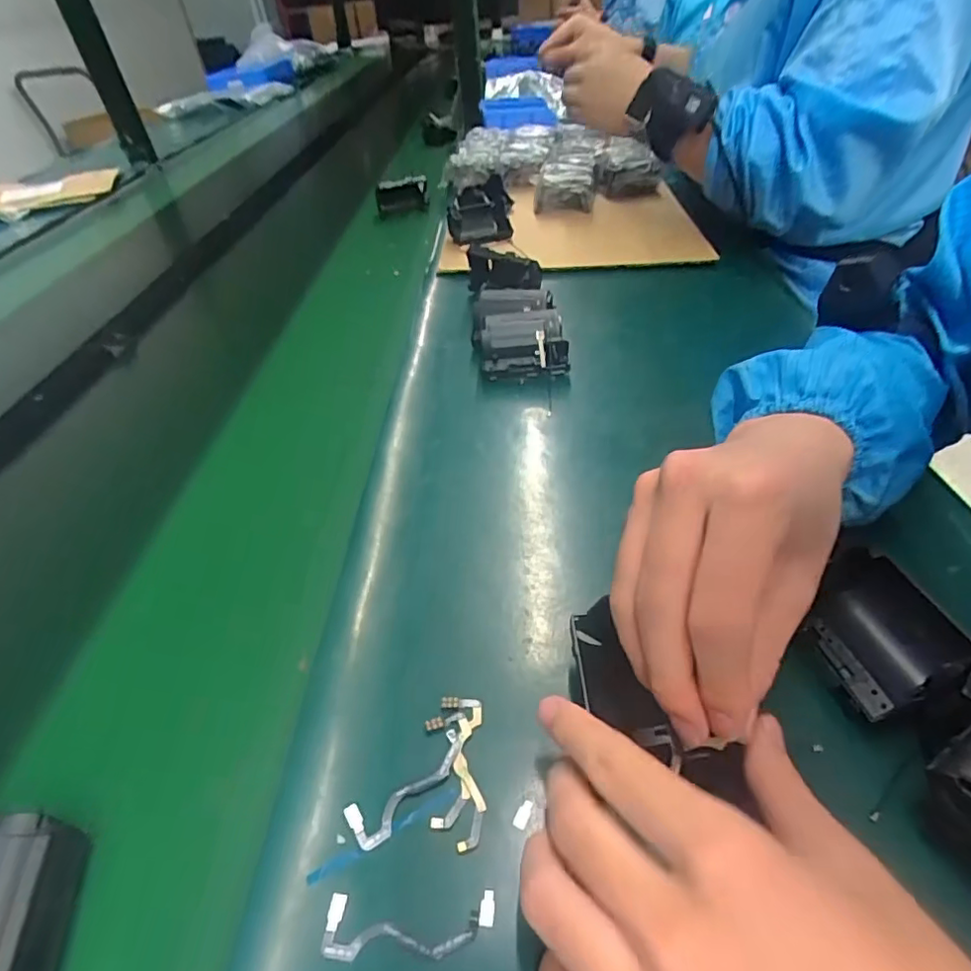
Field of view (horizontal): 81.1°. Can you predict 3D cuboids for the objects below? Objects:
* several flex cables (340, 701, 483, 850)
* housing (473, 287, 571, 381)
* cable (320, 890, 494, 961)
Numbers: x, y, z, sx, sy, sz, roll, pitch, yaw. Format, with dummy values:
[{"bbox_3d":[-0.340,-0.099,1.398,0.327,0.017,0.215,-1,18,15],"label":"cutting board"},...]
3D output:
[{"bbox_3d":[-0.027,0.117,0.237,0.052,0.005,0.059,-1,43,4],"label":"several flex cables"},{"bbox_3d":[0.028,-0.123,0.467,0.071,0.048,0.082,-8,43,-3],"label":"housing"},{"bbox_3d":[-0.026,0.152,0.197,0.058,0.004,0.018,-3,43,2],"label":"cable"}]

